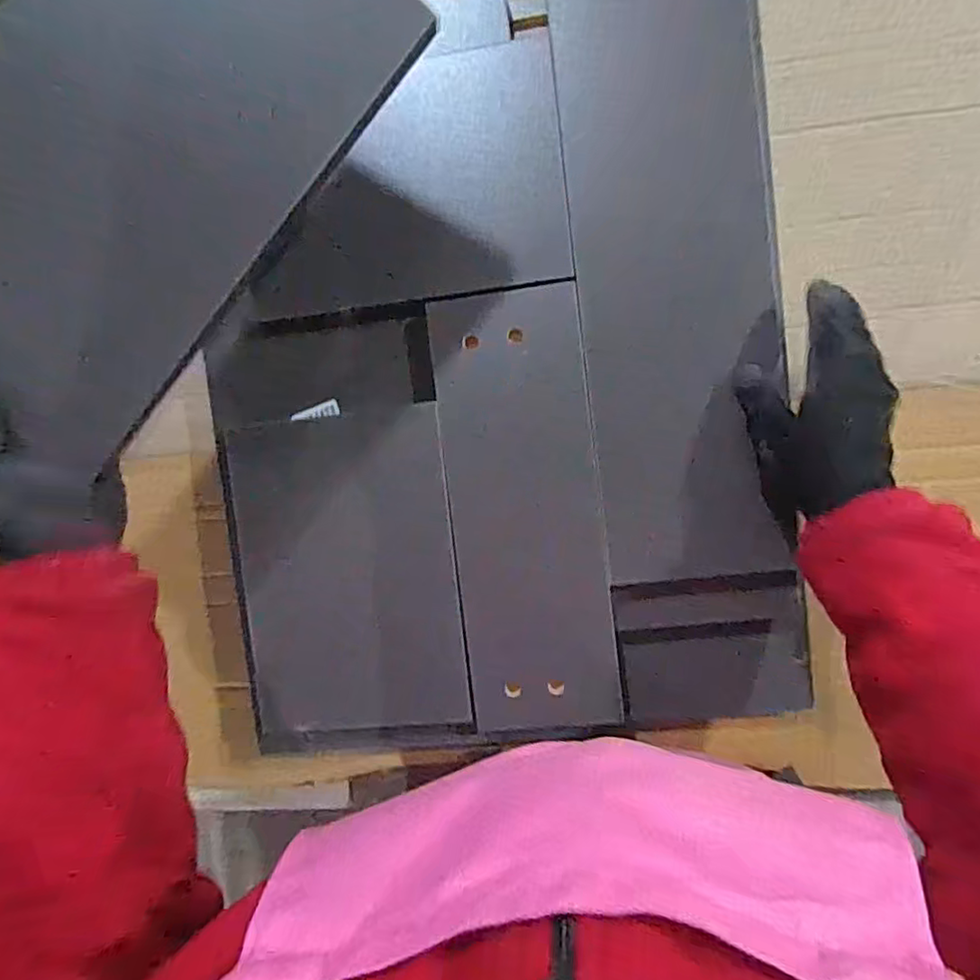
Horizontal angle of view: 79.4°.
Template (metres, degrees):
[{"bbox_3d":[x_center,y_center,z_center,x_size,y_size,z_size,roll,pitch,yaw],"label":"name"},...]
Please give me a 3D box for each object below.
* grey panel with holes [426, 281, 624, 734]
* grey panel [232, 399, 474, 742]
[{"bbox_3d":[0.029,0.018,0.446,0.112,0.012,0.325,-7,93,7],"label":"grey panel with holes"},{"bbox_3d":[-0.112,0.066,0.460,0.171,0.011,0.243,-7,93,7],"label":"grey panel"}]

